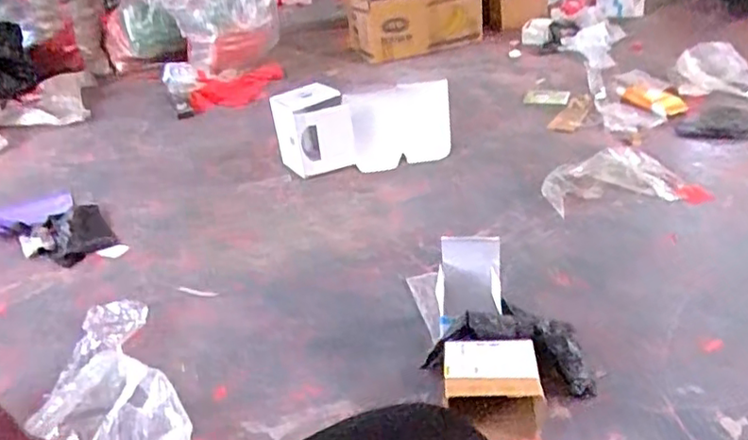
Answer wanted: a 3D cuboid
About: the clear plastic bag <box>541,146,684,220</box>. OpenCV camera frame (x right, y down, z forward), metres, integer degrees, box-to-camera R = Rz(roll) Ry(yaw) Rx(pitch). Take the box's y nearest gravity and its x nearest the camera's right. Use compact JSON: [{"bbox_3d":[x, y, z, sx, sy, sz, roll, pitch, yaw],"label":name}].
[{"bbox_3d":[0.515,-0.103,1.412,0.302,0.017,0.230,-7,34,-2],"label":"clear plastic bag"}]

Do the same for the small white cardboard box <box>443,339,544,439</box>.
[{"bbox_3d":[0.169,0.238,0.900,0.135,0.073,0.137,-4,34,3],"label":"small white cardboard box"}]

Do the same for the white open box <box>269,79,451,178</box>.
[{"bbox_3d":[-0.028,-0.245,1.583,0.428,0.196,0.141,-5,33,5],"label":"white open box"}]

